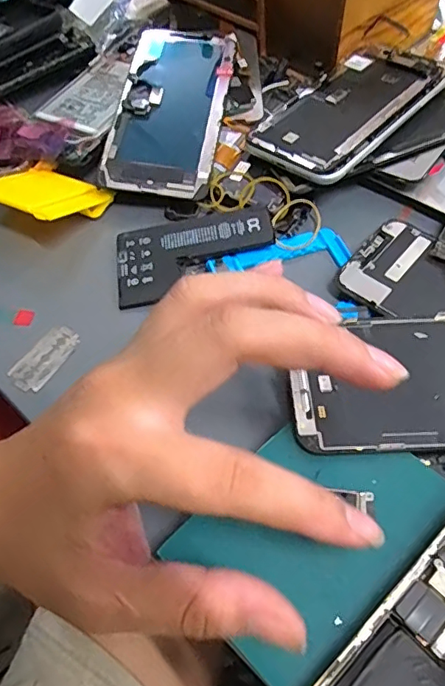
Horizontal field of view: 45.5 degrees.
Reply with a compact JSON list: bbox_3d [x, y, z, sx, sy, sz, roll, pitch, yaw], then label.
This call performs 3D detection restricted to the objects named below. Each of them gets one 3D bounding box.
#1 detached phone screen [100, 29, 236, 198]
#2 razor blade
[{"bbox_3d":[-0.035,-0.165,0.371,0.071,0.006,0.147,10,68,1],"label":"detached phone screen"},{"bbox_3d":[-0.097,0.008,0.291,0.020,0.004,0.041,33,67,14],"label":"razor blade"}]

